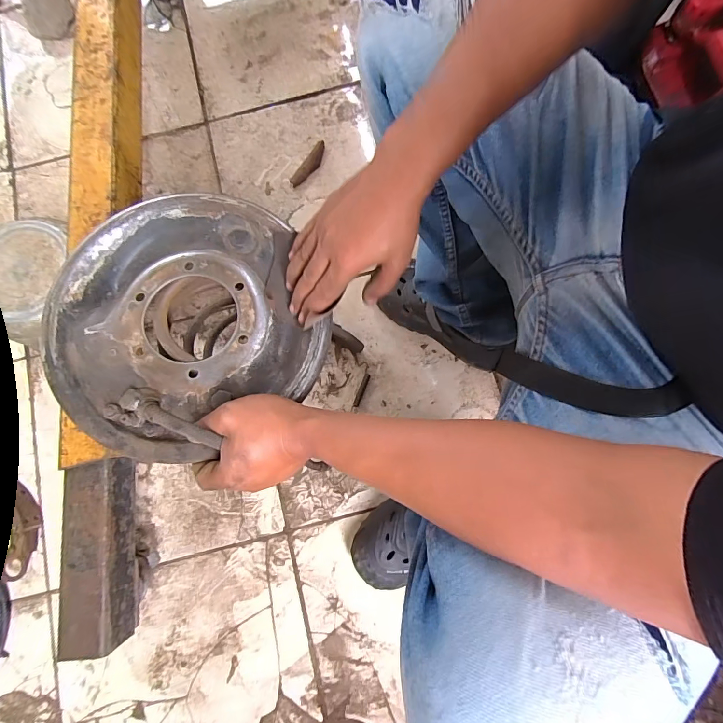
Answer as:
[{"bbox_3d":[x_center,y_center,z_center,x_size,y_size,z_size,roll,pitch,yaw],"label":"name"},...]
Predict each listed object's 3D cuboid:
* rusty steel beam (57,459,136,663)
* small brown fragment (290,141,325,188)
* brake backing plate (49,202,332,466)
[{"bbox_3d":[-0.344,0.249,0.509,0.065,0.067,0.228,-6,79,1],"label":"rusty steel beam"},{"bbox_3d":[-0.102,-0.386,0.755,0.026,0.013,0.105,37,82,6],"label":"small brown fragment"},{"bbox_3d":[-0.171,-0.045,0.370,0.247,0.066,0.249,-30,81,-5],"label":"brake backing plate"}]

